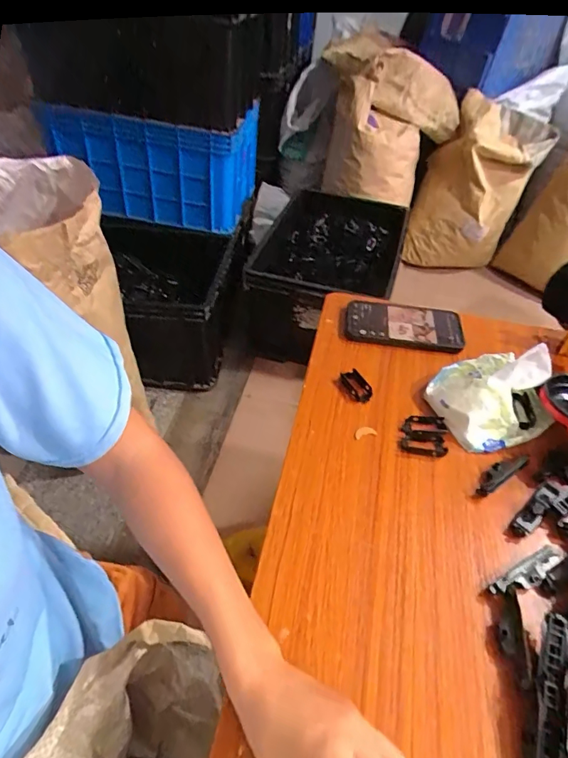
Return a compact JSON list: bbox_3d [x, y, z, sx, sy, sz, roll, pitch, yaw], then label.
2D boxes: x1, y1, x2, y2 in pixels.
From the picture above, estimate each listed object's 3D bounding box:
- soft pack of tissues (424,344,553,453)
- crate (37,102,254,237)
[{"bbox_3d":[0.241,0.009,0.521,0.121,0.081,0.111,-13,47,-16],"label":"soft pack of tissues"},{"bbox_3d":[-0.406,-0.763,1.566,0.578,0.330,0.407,12,46,8],"label":"crate"}]

